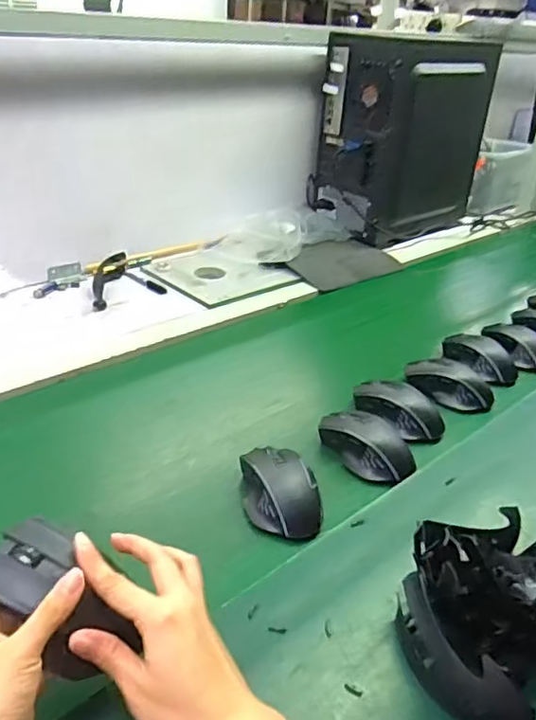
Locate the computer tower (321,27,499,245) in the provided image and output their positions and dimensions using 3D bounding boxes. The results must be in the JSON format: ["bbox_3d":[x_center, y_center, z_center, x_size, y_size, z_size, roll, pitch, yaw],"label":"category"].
[{"bbox_3d":[0.314,-0.474,1.315,0.397,0.372,0.187,-21,39,-36],"label":"computer tower"}]

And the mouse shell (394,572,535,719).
[{"bbox_3d":[0.130,0.219,0.442,0.029,0.053,0.121,-13,35,-28],"label":"mouse shell"}]

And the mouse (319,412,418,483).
[{"bbox_3d":[0.108,0.091,0.678,0.066,0.036,0.113,-21,39,-36],"label":"mouse"}]

